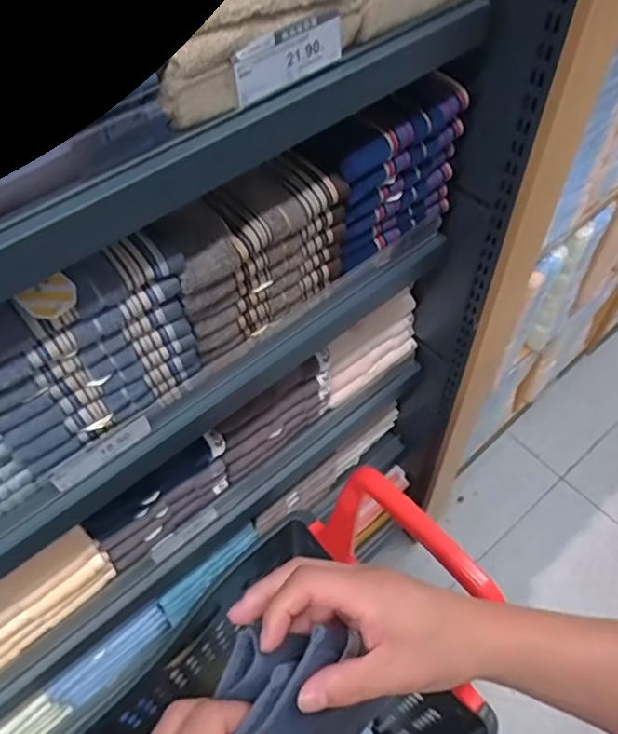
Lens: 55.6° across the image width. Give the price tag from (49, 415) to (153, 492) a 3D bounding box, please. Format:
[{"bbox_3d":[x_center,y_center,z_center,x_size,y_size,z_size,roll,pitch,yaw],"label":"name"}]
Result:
[{"bbox_3d":[-0.198,0.083,0.567,0.101,0.023,0.004,-36,38,-22],"label":"price tag"}]

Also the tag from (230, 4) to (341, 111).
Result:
[{"bbox_3d":[-0.013,-0.229,0.433,0.099,0.039,0.007,-37,60,-23],"label":"tag"}]

